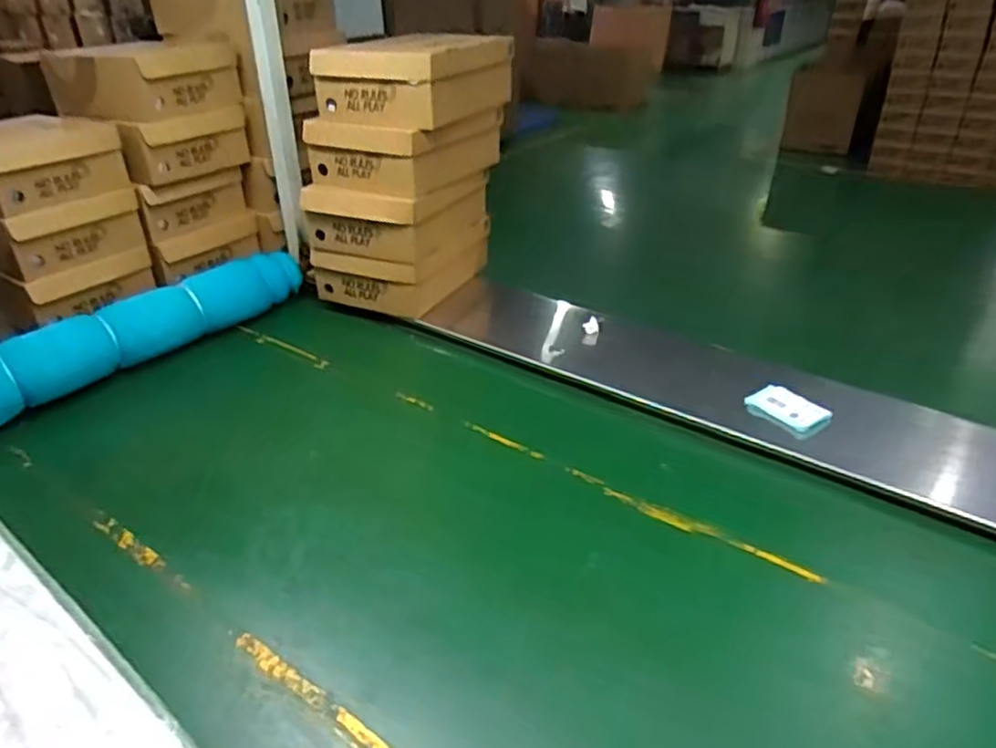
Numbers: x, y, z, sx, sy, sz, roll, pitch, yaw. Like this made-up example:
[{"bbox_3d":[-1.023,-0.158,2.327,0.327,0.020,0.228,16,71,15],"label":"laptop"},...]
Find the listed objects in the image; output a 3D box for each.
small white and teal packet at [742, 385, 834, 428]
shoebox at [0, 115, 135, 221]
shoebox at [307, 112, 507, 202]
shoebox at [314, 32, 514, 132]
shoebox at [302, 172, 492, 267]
[{"bbox_3d":[0.453,0.050,1.072,0.067,0.012,0.106,-19,35,-29],"label":"small white and teal packet"},{"bbox_3d":[-0.931,-0.426,1.340,0.343,0.137,0.261,24,38,35],"label":"shoebox"},{"bbox_3d":[-0.186,-0.457,1.363,0.273,0.114,0.289,17,35,27],"label":"shoebox"},{"bbox_3d":[-0.152,-0.565,1.303,0.252,0.123,0.308,15,34,24],"label":"shoebox"},{"bbox_3d":[-0.202,-0.341,1.399,0.263,0.123,0.280,13,33,22],"label":"shoebox"}]

